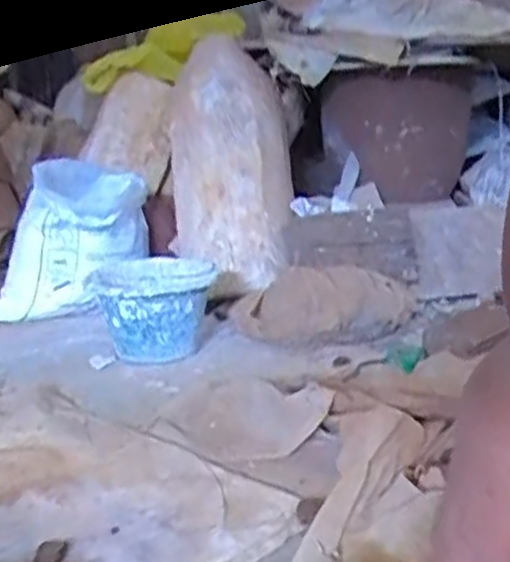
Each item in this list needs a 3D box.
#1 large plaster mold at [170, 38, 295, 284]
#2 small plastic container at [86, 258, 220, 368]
[{"bbox_3d":[-0.055,-0.297,1.842,0.290,0.650,0.171,-3,-19,-6],"label":"large plaster mold"},{"bbox_3d":[-0.195,0.060,1.506,0.230,0.179,0.246,-1,13,-1],"label":"small plastic container"}]

